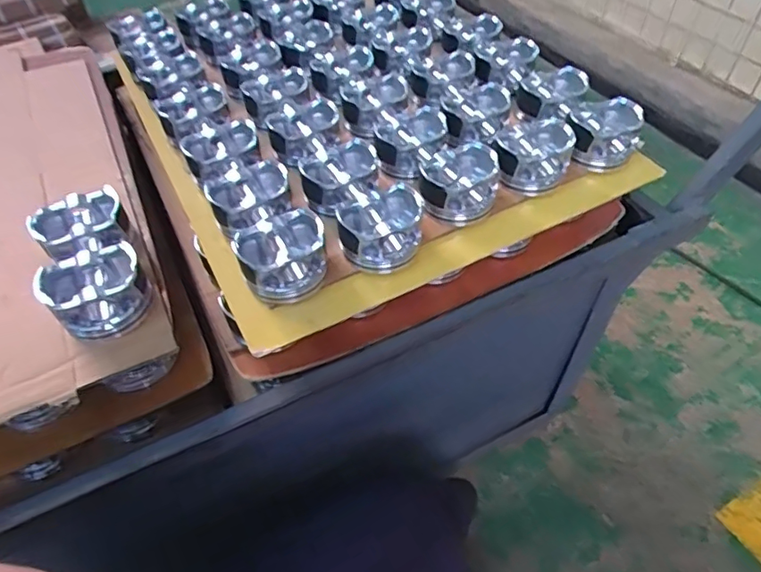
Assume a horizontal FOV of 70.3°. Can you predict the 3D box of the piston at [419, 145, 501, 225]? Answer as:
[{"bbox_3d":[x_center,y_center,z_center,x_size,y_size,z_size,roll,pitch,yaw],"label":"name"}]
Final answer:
[{"bbox_3d":[0.085,-0.113,0.580,0.079,0.062,0.079,5,50,7],"label":"piston"}]

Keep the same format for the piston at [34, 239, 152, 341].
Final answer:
[{"bbox_3d":[-0.258,0.003,0.494,0.084,0.049,0.073,-27,54,-19],"label":"piston"}]

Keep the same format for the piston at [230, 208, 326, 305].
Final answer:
[{"bbox_3d":[-0.094,-0.028,0.521,0.082,0.049,0.068,-19,52,-13],"label":"piston"}]

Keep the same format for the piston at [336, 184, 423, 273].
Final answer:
[{"bbox_3d":[0.001,-0.058,0.542,0.083,0.053,0.069,-26,54,-19],"label":"piston"}]

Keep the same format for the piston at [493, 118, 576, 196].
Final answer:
[{"bbox_3d":[0.172,-0.149,0.611,0.075,0.062,0.075,2,50,4],"label":"piston"}]

